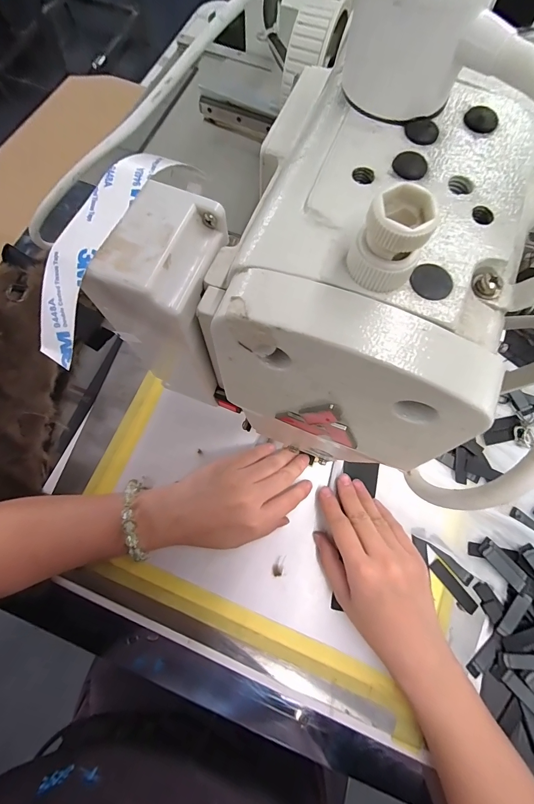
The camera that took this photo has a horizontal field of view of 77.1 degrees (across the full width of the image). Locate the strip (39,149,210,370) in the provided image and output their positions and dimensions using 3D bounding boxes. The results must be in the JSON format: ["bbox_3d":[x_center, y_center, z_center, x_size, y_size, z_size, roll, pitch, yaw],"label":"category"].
[{"bbox_3d":[-0.061,-0.058,0.121,0.016,0.017,0.090,22,84,9],"label":"strip"}]

